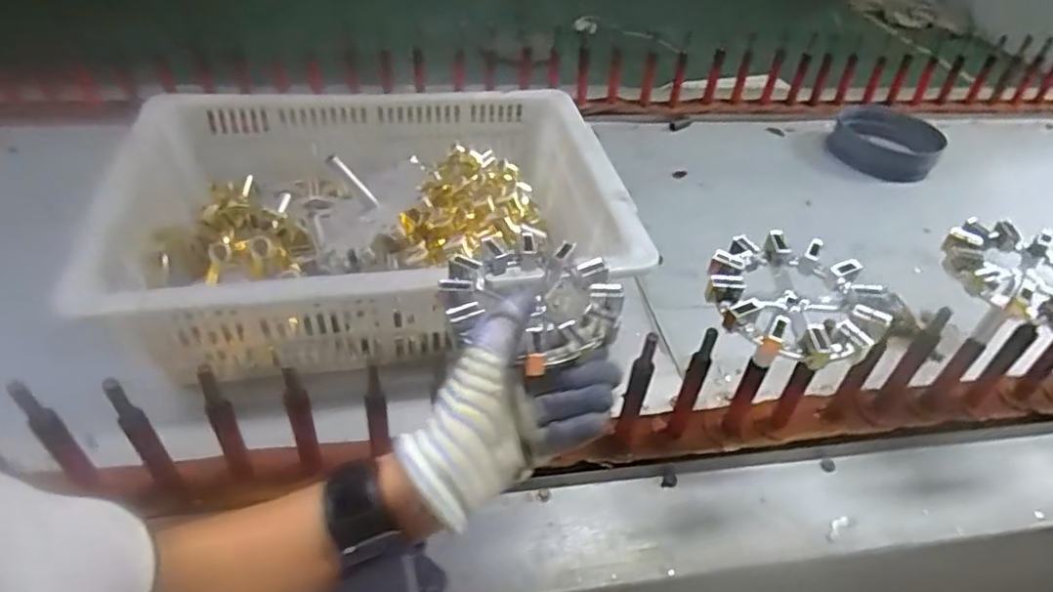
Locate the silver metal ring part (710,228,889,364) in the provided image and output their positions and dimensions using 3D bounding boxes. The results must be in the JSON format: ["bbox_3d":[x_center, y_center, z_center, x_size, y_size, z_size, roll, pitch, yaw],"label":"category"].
[{"bbox_3d":[0.201,0.001,0.489,0.119,0.033,0.119,22,43,19],"label":"silver metal ring part"}]

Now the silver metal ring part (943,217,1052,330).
[{"bbox_3d":[0.406,-0.015,0.522,0.120,0.028,0.118,3,41,-2],"label":"silver metal ring part"}]

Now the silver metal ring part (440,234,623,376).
[{"bbox_3d":[0.003,0.005,0.446,0.115,0.023,0.117,3,41,-2],"label":"silver metal ring part"}]

